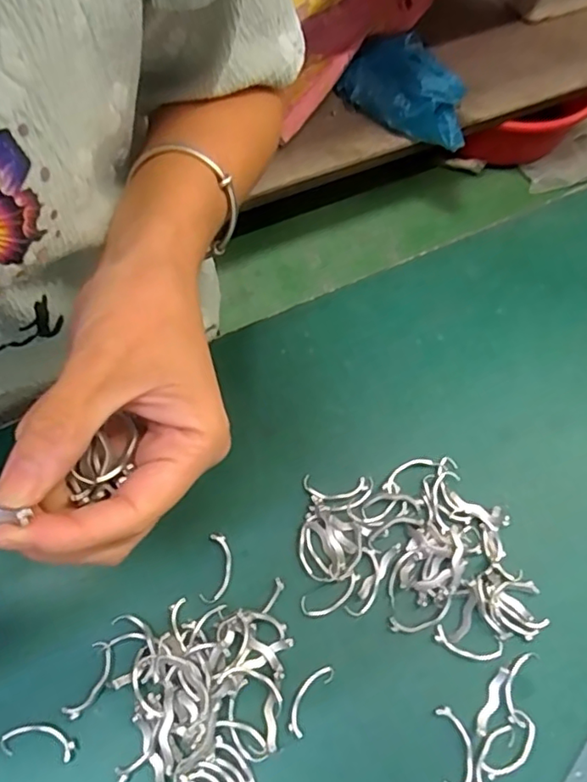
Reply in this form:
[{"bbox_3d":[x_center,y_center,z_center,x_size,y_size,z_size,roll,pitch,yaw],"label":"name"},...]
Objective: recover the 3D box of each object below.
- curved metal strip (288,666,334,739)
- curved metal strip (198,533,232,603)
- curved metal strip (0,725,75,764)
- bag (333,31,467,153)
[{"bbox_3d":[0.007,0.143,0.266,0.011,0.004,0.032,31,68,11],"label":"curved metal strip"},{"bbox_3d":[-0.038,0.090,0.289,0.013,0.004,0.033,7,65,1],"label":"curved metal strip"},{"bbox_3d":[-0.114,0.156,0.254,0.032,0.004,0.013,6,65,0],"label":"curved metal strip"},{"bbox_3d":[0.220,-0.579,1.104,0.284,0.106,0.120,38,69,15],"label":"bag"}]

